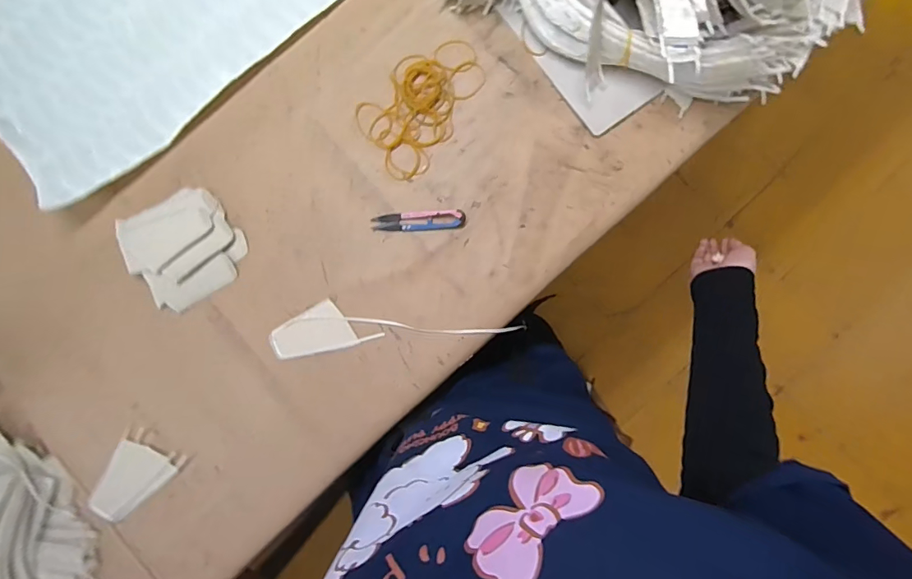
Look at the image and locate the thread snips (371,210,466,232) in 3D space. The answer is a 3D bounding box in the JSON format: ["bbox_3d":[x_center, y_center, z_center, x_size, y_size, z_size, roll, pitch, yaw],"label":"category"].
[{"bbox_3d":[-0.041,-0.074,0.498,0.100,0.009,0.019,-3,89,2],"label":"thread snips"}]

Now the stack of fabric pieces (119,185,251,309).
[{"bbox_3d":[-0.298,-0.048,0.501,0.112,0.023,0.113,-33,88,1],"label":"stack of fabric pieces"}]

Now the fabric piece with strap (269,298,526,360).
[{"bbox_3d":[-0.067,0.038,0.498,0.265,0.005,0.055,-4,89,2],"label":"fabric piece with strap"}]

